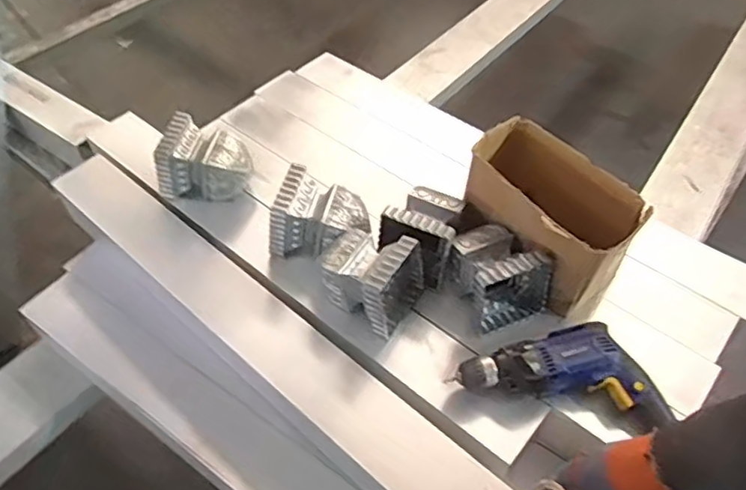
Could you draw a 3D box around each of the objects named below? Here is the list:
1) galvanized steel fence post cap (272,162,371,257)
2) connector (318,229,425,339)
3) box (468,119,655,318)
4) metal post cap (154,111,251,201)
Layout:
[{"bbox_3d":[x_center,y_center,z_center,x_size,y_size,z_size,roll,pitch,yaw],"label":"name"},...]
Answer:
[{"bbox_3d":[-0.076,-0.040,0.924,0.136,0.109,0.097,10,51,4],"label":"galvanized steel fence post cap"},{"bbox_3d":[-0.007,0.039,0.857,0.138,0.112,0.108,27,56,21],"label":"connector"},{"bbox_3d":[0.253,-0.038,0.882,0.142,0.162,0.250,-29,56,-22],"label":"box"},{"bbox_3d":[-0.283,-0.146,1.006,0.152,0.108,0.094,1,51,-3],"label":"metal post cap"}]

